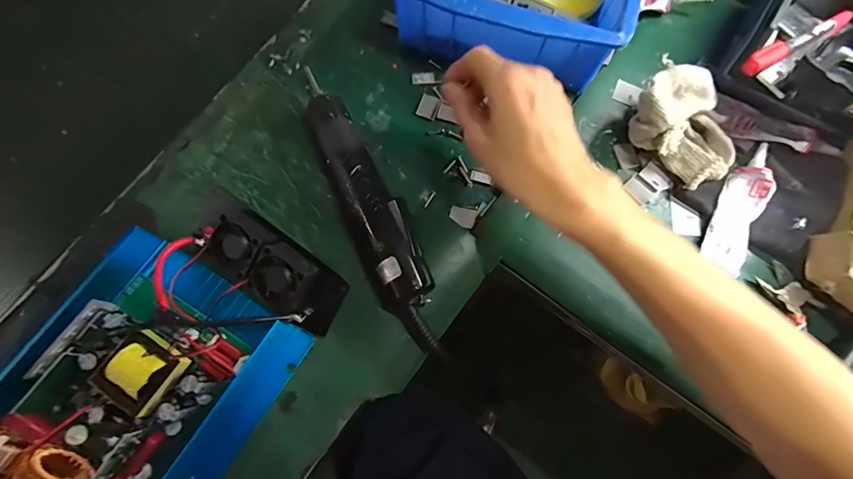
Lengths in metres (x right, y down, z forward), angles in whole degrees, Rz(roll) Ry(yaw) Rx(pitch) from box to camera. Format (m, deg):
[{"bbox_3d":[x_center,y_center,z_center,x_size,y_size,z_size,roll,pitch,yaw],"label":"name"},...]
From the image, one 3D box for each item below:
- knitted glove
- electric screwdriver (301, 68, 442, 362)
[{"bbox_3d":[0.220,-0.091,0.343,0.063,0.054,0.098,-37,79,-9],"label":"knitted glove"},{"bbox_3d":[-0.050,-0.033,0.337,0.043,0.040,0.264,-24,78,-5],"label":"electric screwdriver"}]

